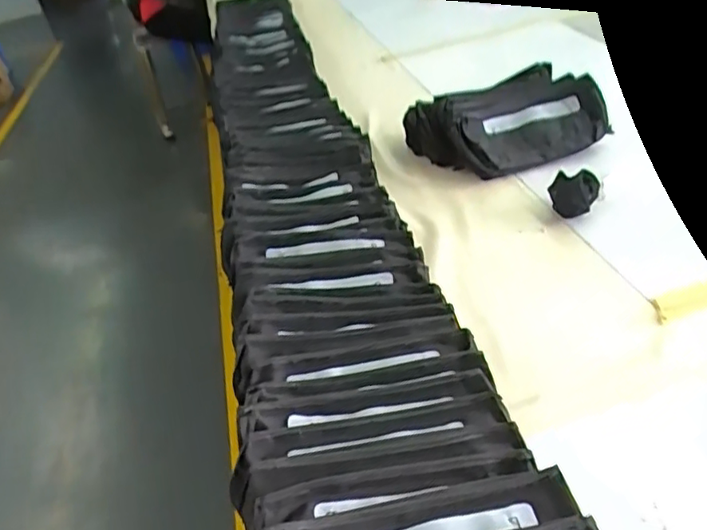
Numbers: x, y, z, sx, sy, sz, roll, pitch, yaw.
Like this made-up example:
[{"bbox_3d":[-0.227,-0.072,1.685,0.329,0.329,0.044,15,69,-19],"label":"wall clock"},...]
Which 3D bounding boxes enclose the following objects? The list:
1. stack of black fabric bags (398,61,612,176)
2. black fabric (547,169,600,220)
[{"bbox_3d":[0.250,-0.231,1.016,0.265,0.116,0.189,-19,36,-10],"label":"stack of black fabric bags"},{"bbox_3d":[0.302,-0.095,0.840,0.062,0.064,0.024,5,-6,38],"label":"black fabric"}]

